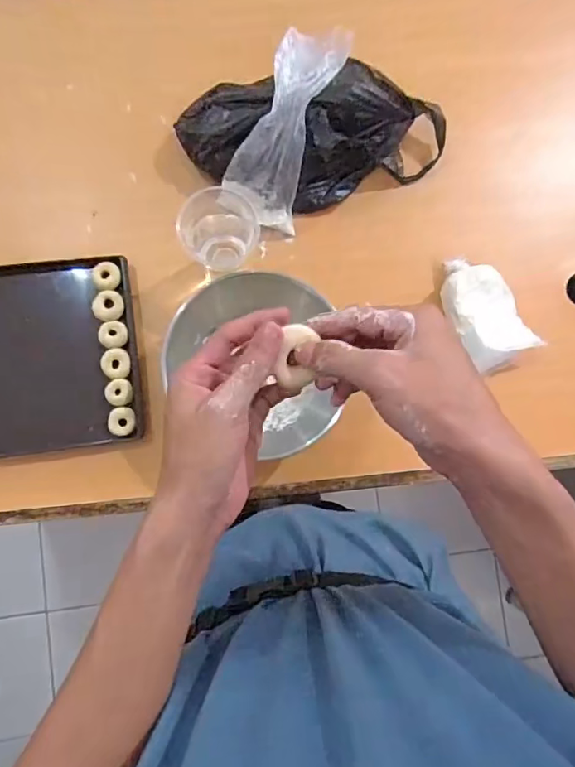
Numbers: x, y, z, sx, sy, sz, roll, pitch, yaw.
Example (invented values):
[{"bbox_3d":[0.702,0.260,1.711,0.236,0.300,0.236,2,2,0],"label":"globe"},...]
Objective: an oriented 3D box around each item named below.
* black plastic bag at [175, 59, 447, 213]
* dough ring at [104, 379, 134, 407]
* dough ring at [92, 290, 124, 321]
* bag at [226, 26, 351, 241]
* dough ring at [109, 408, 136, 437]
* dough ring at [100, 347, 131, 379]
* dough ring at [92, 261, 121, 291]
[{"bbox_3d":[0.036,-0.319,0.645,0.335,0.129,0.163,7,85,-3],"label":"black plastic bag"},{"bbox_3d":[-0.214,0.011,0.654,0.032,0.012,0.034,-3,86,-4],"label":"dough ring"},{"bbox_3d":[-0.232,-0.101,0.668,0.038,0.010,0.041,0,86,-3],"label":"dough ring"},{"bbox_3d":[-0.006,-0.301,0.618,0.103,0.054,0.230,25,128,-1],"label":"bag"},{"bbox_3d":[-0.210,0.048,0.655,0.033,0.014,0.036,0,86,-3],"label":"dough ring"},{"bbox_3d":[-0.221,-0.026,0.662,0.035,0.011,0.038,0,86,-3],"label":"dough ring"},{"bbox_3d":[-0.237,-0.140,0.672,0.036,0.006,0.037,0,86,-3],"label":"dough ring"}]

